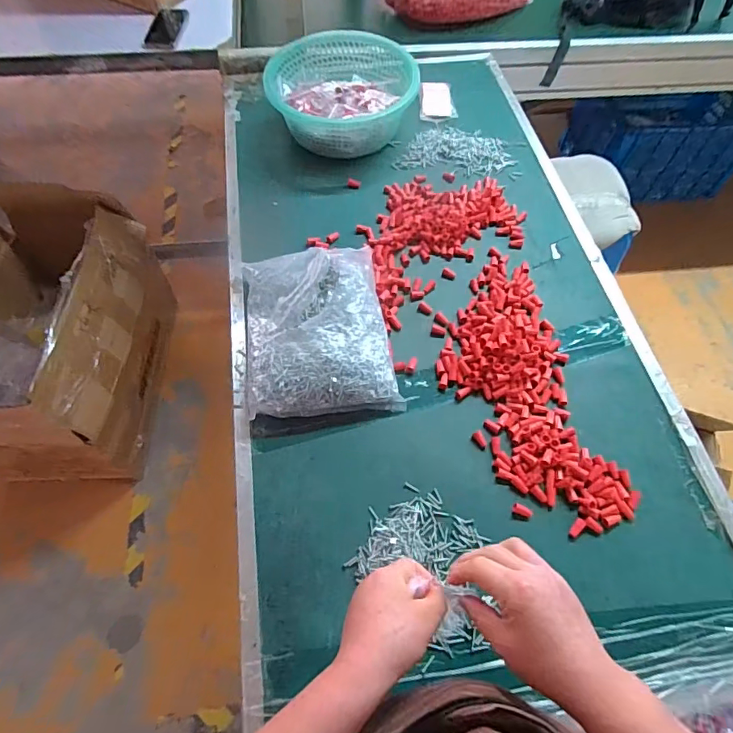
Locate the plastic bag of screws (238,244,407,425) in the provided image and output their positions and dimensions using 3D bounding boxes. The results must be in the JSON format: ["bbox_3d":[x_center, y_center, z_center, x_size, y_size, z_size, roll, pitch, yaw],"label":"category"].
[{"bbox_3d":[-0.073,-0.058,0.664,0.201,0.074,0.254,-7,62,-5],"label":"plastic bag of screws"}]

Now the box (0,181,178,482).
[{"bbox_3d":[-0.828,-0.098,1.262,0.451,0.433,0.700,1,61,0],"label":"box"}]

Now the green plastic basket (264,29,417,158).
[{"bbox_3d":[-0.044,-0.515,0.896,0.259,0.093,0.250,0,61,-1],"label":"green plastic basket"}]

